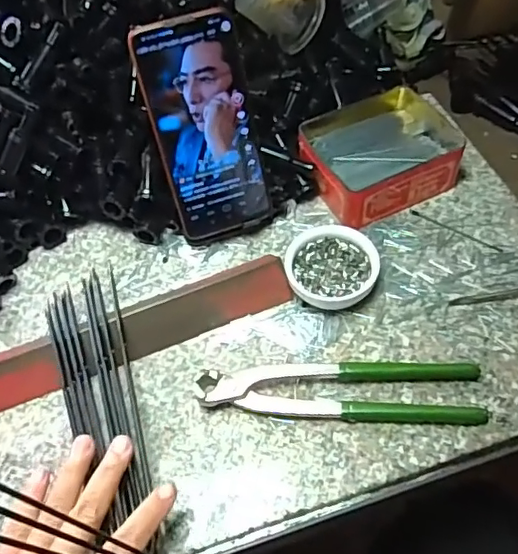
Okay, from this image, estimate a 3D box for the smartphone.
[{"bbox_3d":[-0.039,-0.110,0.435,0.077,0.170,0.010,-18,31,-8],"label":"smartphone"}]

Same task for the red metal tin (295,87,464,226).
[{"bbox_3d":[0.110,-0.112,0.507,0.133,0.042,0.106,-24,56,-12],"label":"red metal tin"}]

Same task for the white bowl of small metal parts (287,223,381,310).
[{"bbox_3d":[0.059,-0.007,0.446,0.070,0.024,0.067,-2,54,3],"label":"white bowl of small metal parts"}]

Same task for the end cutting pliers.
[{"bbox_3d":[0.056,0.079,0.394,0.194,0.017,0.042,0,55,5],"label":"end cutting pliers"}]

